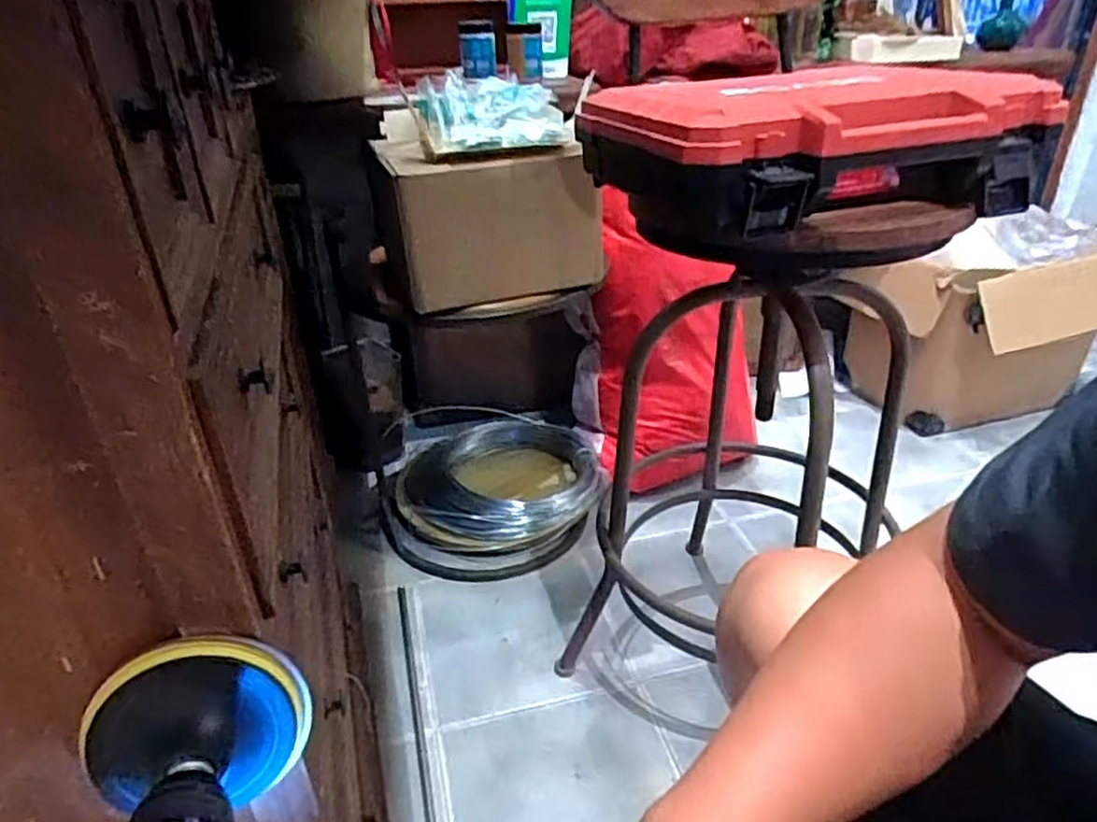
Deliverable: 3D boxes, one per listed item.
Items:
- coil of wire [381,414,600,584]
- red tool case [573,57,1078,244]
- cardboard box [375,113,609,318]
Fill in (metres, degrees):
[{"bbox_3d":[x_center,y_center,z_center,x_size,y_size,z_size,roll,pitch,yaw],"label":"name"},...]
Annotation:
[{"bbox_3d":[-0.114,0.116,1.400,0.414,0.125,0.409,-1,30,0],"label":"coil of wire"},{"bbox_3d":[0.240,-0.257,0.687,0.356,0.095,0.268,-11,31,-14],"label":"red tool case"},{"bbox_3d":[-0.089,-0.287,1.062,0.300,0.219,0.216,-12,31,-17],"label":"cardboard box"}]

